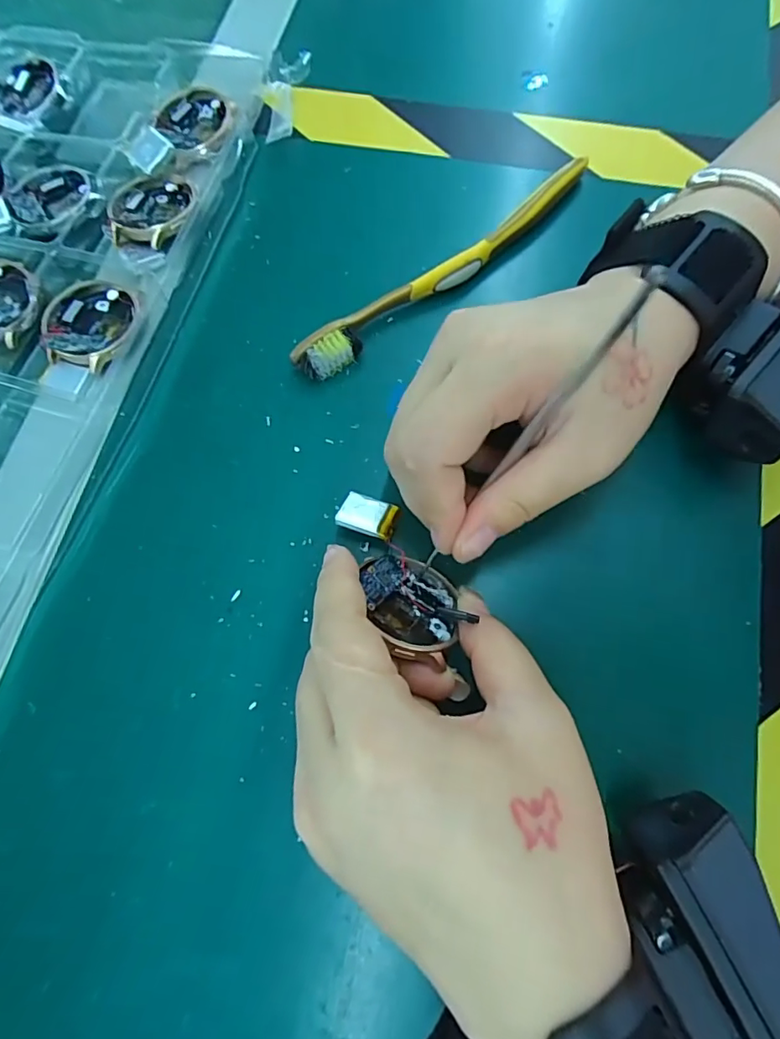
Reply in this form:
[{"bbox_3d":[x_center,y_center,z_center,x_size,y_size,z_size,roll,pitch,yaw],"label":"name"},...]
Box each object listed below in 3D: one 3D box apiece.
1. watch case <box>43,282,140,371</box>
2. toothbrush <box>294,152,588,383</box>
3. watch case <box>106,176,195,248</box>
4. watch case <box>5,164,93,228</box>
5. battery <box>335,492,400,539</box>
[{"bbox_3d":[-0.142,-0.093,0.244,0.039,0.011,0.045,12,73,6],"label":"watch case"},{"bbox_3d":[0.030,-0.119,0.248,0.175,0.015,0.015,-37,74,-9],"label":"toothbrush"},{"bbox_3d":[-0.123,-0.158,0.263,0.038,0.008,0.044,6,72,4],"label":"watch case"},{"bbox_3d":[-0.181,-0.172,0.278,0.043,0.007,0.043,-23,73,-6],"label":"watch case"},{"bbox_3d":[-0.009,-0.002,0.211,0.023,0.004,0.018,18,50,4],"label":"battery"}]

